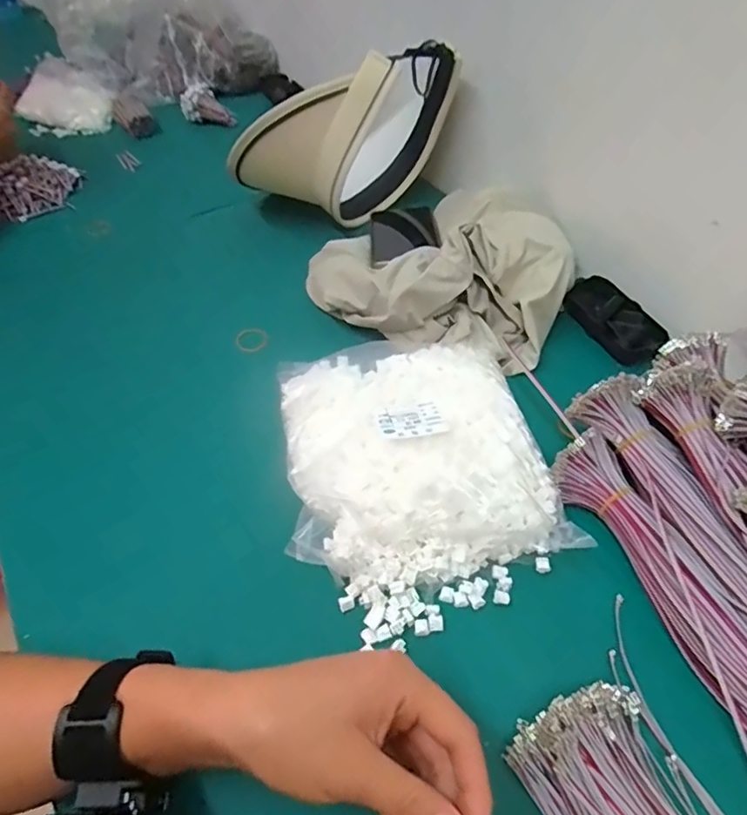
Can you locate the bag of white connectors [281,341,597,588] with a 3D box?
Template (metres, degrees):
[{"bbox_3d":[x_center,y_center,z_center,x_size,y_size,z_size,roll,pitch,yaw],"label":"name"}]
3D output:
[{"bbox_3d":[0.030,0.033,0.431,0.194,0.057,0.203,-7,50,-4],"label":"bag of white connectors"}]

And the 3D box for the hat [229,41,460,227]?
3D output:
[{"bbox_3d":[-0.031,-0.298,0.631,0.258,0.175,0.129,-13,51,-9],"label":"hat"}]

